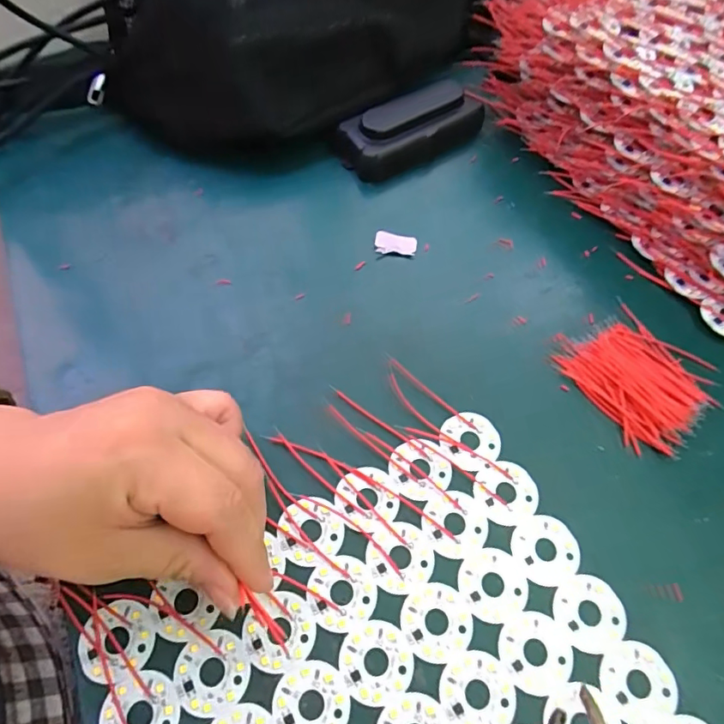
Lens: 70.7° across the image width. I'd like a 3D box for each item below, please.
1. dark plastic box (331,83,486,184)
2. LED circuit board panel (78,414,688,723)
[{"bbox_3d":[0.036,-0.164,0.360,0.105,0.027,0.044,-28,66,-15],"label":"dark plastic box"},{"bbox_3d":[0.021,0.151,0.205,0.205,0.004,0.203,-26,65,-15],"label":"LED circuit board panel"}]

